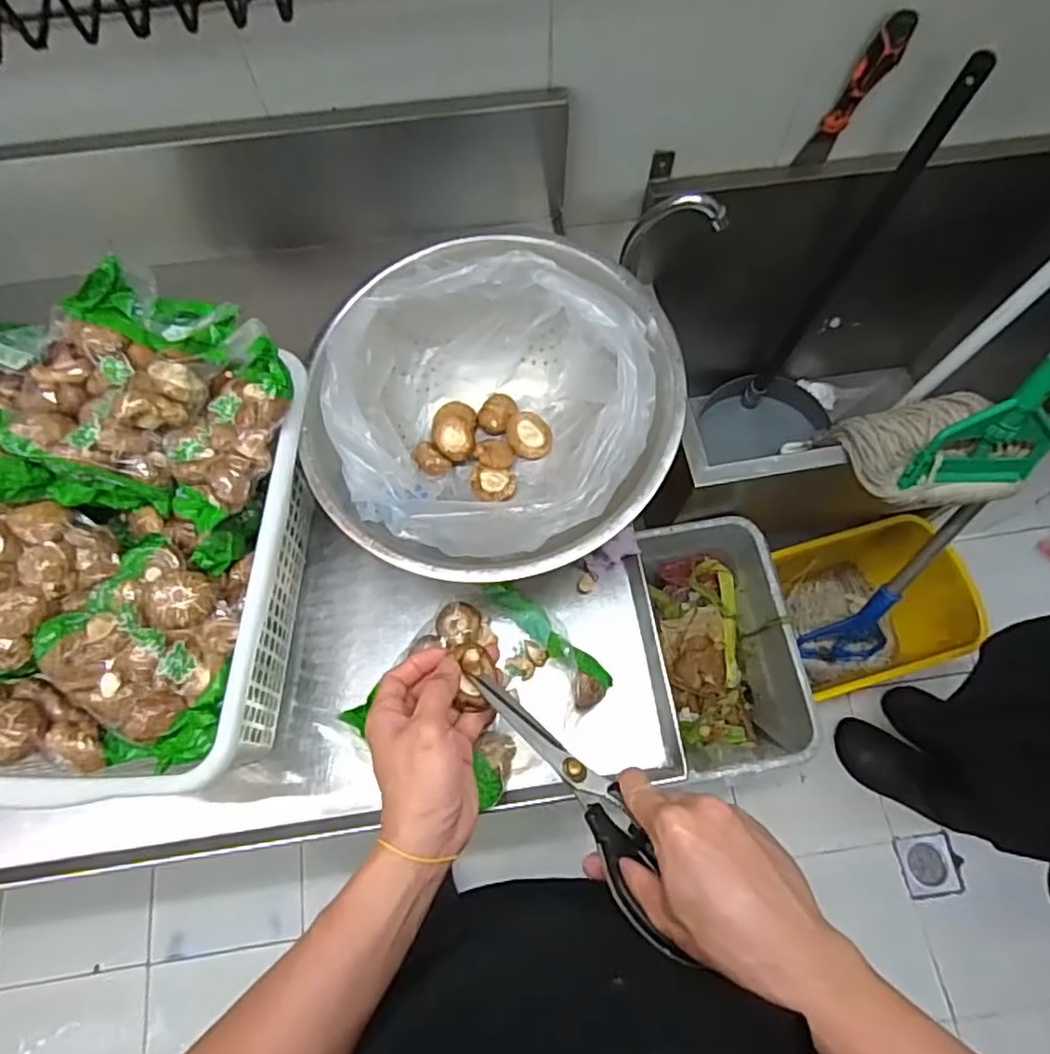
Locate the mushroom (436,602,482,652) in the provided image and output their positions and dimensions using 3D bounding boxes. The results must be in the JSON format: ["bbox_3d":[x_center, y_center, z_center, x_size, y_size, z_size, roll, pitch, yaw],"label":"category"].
[{"bbox_3d":[-0.062,0.091,0.602,0.042,0.030,0.040,0,69,1],"label":"mushroom"}]

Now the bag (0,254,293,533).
[{"bbox_3d":[-0.321,-0.108,0.531,0.250,0.073,0.189,4,69,2],"label":"bag"}]

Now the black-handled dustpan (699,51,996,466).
[{"bbox_3d":[0.460,-0.319,0.976,0.197,0.703,0.155,-34,72,-12],"label":"black-handled dustpan"}]

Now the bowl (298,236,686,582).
[{"bbox_3d":[-0.030,-0.097,0.590,0.312,0.181,0.306,0,69,1],"label":"bowl"}]

